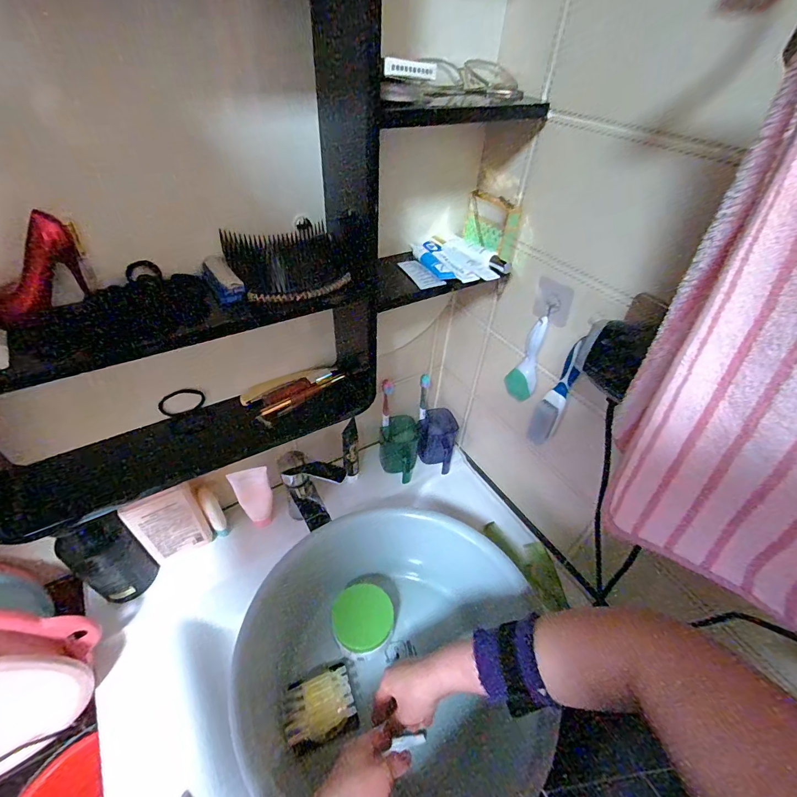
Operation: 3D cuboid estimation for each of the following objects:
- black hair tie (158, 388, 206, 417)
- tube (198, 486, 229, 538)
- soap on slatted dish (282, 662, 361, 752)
[{"bbox_3d":[-0.295,0.005,0.547,0.057,0.033,0.009,-22,16,-30],"label":"black hair tie"},{"bbox_3d":[-0.319,0.200,0.696,0.025,0.116,0.034,-19,48,-22],"label":"tube"},{"bbox_3d":[-0.108,0.418,0.545,0.091,0.025,0.075,-13,46,-16],"label":"soap on slatted dish"}]

